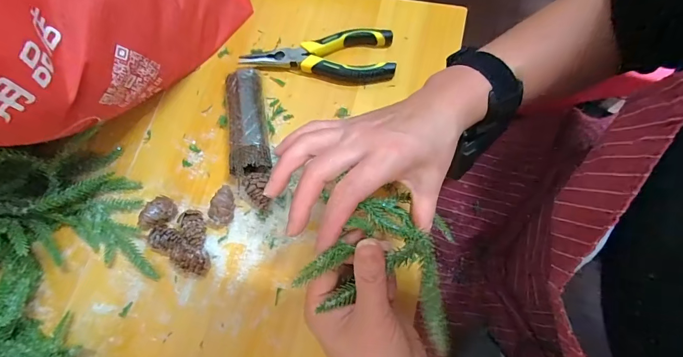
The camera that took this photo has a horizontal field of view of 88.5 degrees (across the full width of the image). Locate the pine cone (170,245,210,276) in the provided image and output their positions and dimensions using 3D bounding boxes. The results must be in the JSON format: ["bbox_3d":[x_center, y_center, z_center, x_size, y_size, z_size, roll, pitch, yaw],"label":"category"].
[{"bbox_3d":[-0.128,0.071,0.304,0.031,0.024,0.022,13,73,9],"label":"pine cone"}]

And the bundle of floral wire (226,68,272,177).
[{"bbox_3d":[-0.092,-0.054,0.342,0.036,0.030,0.110,-12,71,0],"label":"bundle of floral wire"}]

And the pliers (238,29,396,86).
[{"bbox_3d":[-0.025,-0.122,0.366,0.155,0.022,0.055,-5,71,3],"label":"pliers"}]

